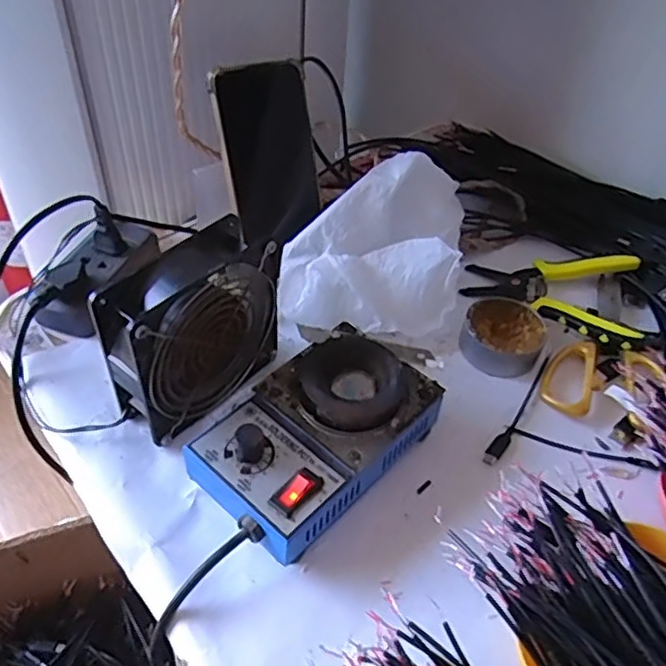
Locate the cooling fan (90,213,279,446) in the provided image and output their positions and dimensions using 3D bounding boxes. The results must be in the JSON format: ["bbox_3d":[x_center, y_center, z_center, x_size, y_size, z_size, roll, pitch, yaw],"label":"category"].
[{"bbox_3d":[-0.094,-0.001,0.430,0.046,0.109,0.119,34,53,25],"label":"cooling fan"}]

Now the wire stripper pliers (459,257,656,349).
[{"bbox_3d":[0.199,-0.042,0.553,0.159,0.020,0.103,21,48,14],"label":"wire stripper pliers"}]

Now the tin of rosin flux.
[{"bbox_3d":[0.137,0.000,0.514,0.061,0.026,0.066,3,46,-3],"label":"tin of rosin flux"}]

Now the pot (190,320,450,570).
[{"bbox_3d":[-0.007,0.062,0.419,0.099,0.060,0.155,34,53,25],"label":"pot"}]

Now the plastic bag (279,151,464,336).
[{"bbox_3d":[0.036,-0.072,0.524,0.144,0.052,0.152,8,83,-2],"label":"plastic bag"}]

